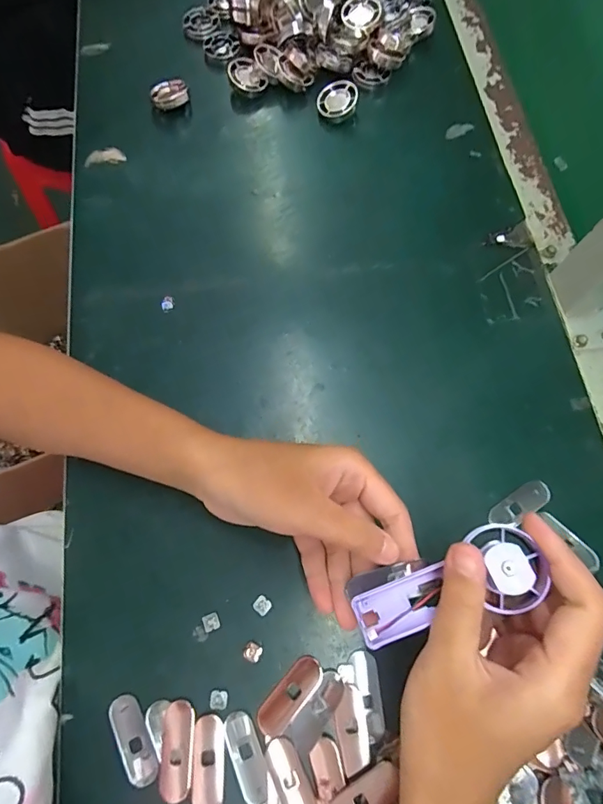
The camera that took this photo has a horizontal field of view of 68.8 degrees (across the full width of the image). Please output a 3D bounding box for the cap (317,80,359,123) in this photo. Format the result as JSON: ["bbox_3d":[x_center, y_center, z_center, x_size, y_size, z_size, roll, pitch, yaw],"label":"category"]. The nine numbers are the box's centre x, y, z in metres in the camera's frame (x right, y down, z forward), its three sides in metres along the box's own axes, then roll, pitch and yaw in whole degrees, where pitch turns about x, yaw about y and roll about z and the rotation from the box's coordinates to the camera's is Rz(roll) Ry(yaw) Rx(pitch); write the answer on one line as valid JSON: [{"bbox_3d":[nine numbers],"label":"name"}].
[{"bbox_3d":[0.035,-0.292,0.429,0.038,0.013,0.038,-26,79,11],"label":"cap"}]

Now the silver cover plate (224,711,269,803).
[{"bbox_3d":[-0.033,0.216,0.267,0.020,0.005,0.048,-22,73,-8],"label":"silver cover plate"}]

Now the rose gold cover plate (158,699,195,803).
[{"bbox_3d":[-0.076,0.211,0.267,0.019,0.004,0.049,1,71,0],"label":"rose gold cover plate"}]

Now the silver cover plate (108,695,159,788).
[{"bbox_3d":[-0.103,0.207,0.269,0.019,0.004,0.049,-27,74,-9],"label":"silver cover plate"}]

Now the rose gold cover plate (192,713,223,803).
[{"bbox_3d":[-0.056,0.219,0.265,0.017,0.004,0.050,-1,71,-1],"label":"rose gold cover plate"}]

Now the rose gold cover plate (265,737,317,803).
[{"bbox_3d":[-0.005,0.228,0.260,0.019,0.004,0.050,-22,73,-8],"label":"rose gold cover plate"}]

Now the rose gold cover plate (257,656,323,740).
[{"bbox_3d":[-0.007,0.185,0.276,0.019,0.004,0.050,42,76,12],"label":"rose gold cover plate"}]

